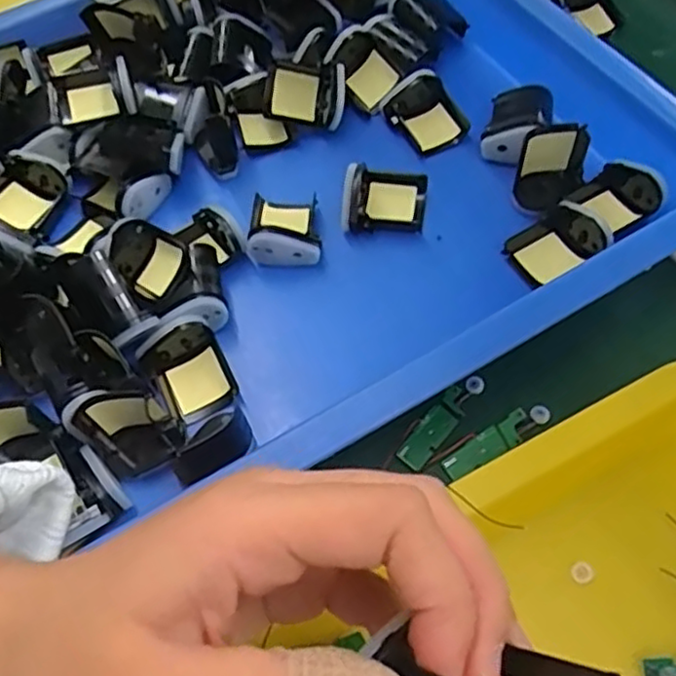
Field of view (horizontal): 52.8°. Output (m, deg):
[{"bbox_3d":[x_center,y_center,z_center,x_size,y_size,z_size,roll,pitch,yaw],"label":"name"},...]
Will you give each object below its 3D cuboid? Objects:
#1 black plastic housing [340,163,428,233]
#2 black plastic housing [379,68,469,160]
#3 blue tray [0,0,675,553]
[{"bbox_3d":[0.024,-0.075,0.353,0.044,0.020,0.035,-2,60,2],"label":"black plastic housing"},{"bbox_3d":[0.050,-0.126,0.380,0.033,0.020,0.045,-35,64,-15],"label":"black plastic housing"},{"bbox_3d":[-0.066,-0.087,0.354,0.453,0.051,0.330,-24,62,-10],"label":"blue tray"}]

